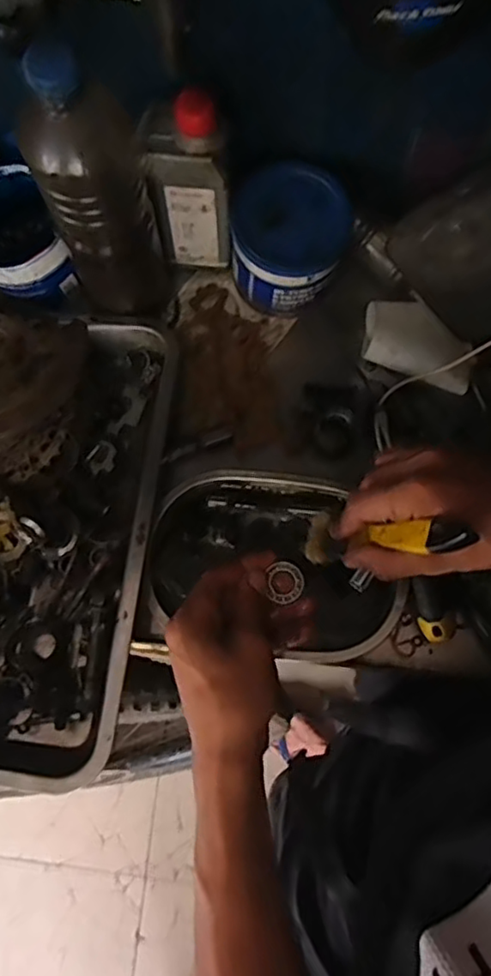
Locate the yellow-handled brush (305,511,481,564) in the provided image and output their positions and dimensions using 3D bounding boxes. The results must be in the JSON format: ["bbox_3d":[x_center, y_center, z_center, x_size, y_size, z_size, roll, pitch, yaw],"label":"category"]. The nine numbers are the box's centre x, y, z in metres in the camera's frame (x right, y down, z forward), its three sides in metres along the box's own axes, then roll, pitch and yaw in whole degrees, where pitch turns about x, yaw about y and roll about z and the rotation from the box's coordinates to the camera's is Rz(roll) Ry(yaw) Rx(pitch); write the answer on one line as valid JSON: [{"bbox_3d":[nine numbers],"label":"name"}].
[{"bbox_3d":[0.091,0.032,0.431,0.023,0.163,0.035,27,73,-21],"label":"yellow-handled brush"}]

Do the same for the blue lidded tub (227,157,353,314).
[{"bbox_3d":[0.037,-0.223,0.572,0.100,0.101,0.099,0,76,2],"label":"blue lidded tub"}]

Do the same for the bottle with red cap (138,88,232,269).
[{"bbox_3d":[-0.046,-0.259,0.533,0.066,0.165,0.048,2,76,2],"label":"bottle with red cap"}]

